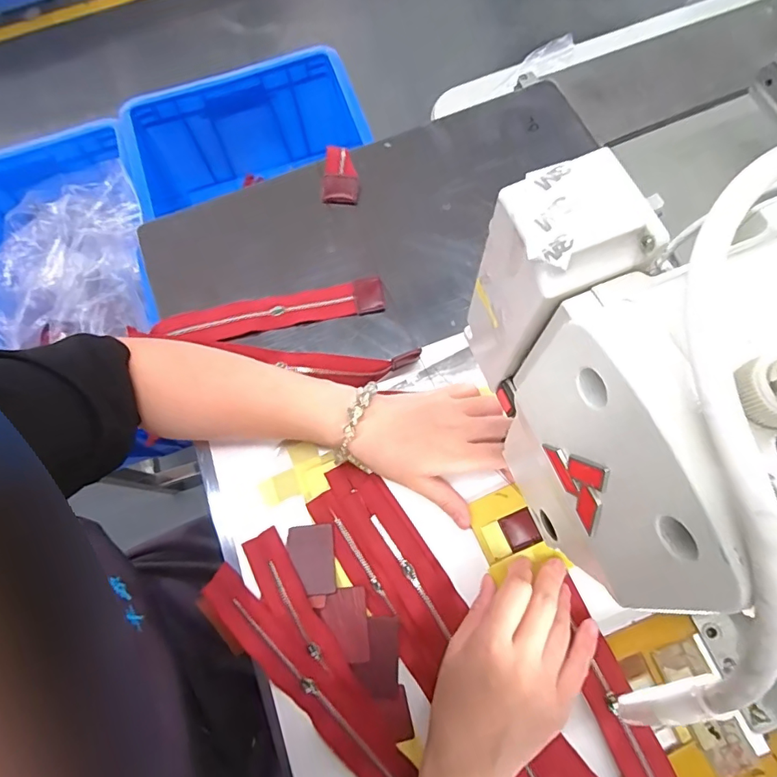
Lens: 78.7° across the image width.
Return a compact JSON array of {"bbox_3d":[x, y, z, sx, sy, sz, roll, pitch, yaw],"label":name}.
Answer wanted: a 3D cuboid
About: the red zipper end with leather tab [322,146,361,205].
[{"bbox_3d":[-0.046,-0.213,0.472,0.036,0.015,0.059,3,73,3],"label":"red zipper end with leather tab"}]

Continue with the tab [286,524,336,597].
[{"bbox_3d":[-0.060,0.134,0.369,0.036,0.005,0.051,-7,73,0],"label":"tab"}]

